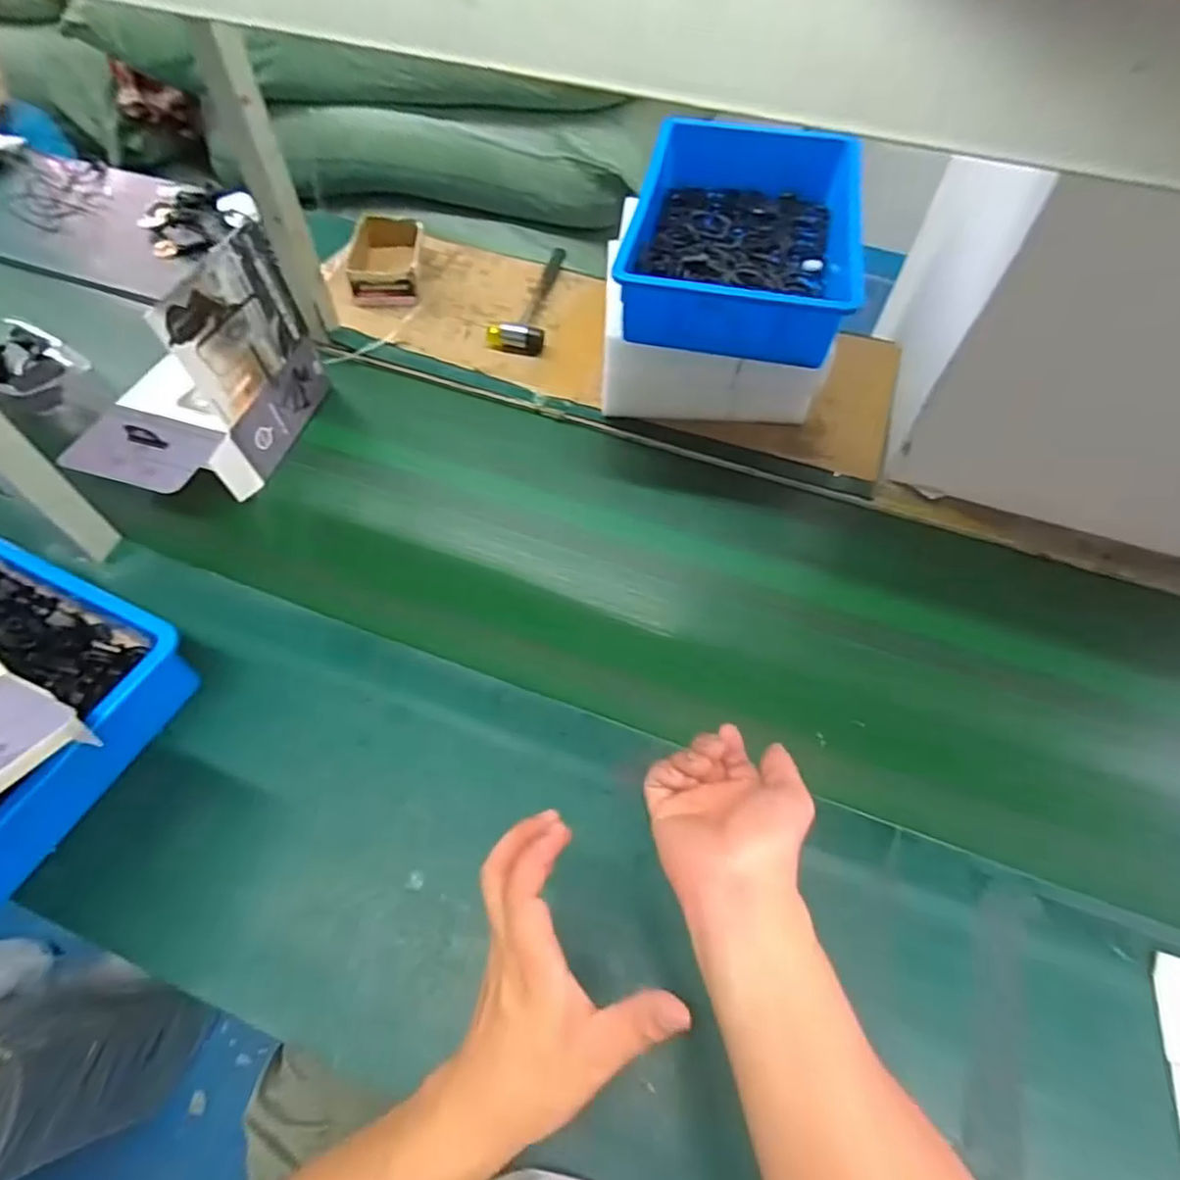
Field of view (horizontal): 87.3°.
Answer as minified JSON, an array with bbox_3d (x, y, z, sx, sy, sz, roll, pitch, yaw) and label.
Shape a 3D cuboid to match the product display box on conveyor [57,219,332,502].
[{"bbox_3d":[-0.479,-0.254,0.730,0.154,0.216,0.285,13,57,6],"label":"product display box on conveyor"}]

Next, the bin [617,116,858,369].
[{"bbox_3d":[0.202,-0.473,0.812,0.271,0.095,0.429,10,56,5],"label":"bin"}]

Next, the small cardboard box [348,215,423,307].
[{"bbox_3d":[-0.335,-0.535,1.012,0.120,0.065,0.170,-6,57,-7],"label":"small cardboard box"}]

